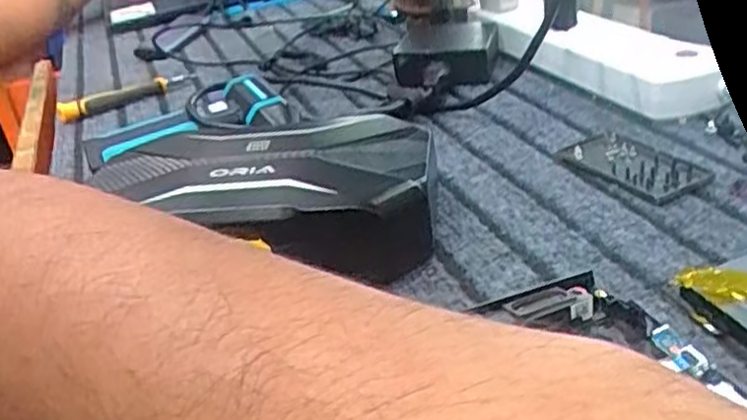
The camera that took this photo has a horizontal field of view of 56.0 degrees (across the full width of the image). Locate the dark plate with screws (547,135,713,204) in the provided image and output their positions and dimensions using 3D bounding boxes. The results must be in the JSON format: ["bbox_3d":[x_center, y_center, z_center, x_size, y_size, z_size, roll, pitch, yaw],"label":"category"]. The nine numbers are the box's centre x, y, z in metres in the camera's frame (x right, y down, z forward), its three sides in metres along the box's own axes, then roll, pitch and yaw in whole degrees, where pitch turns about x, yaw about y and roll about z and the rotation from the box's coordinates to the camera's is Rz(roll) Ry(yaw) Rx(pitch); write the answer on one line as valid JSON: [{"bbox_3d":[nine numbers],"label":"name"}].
[{"bbox_3d":[0.146,-0.026,0.401,0.042,0.004,0.083,-23,32,-20],"label":"dark plate with screws"}]

